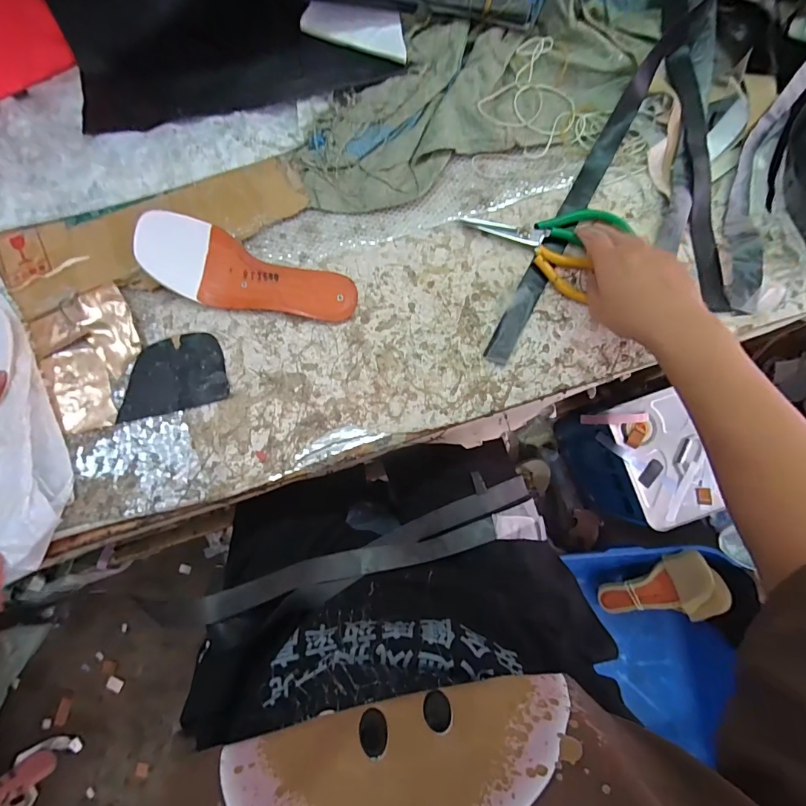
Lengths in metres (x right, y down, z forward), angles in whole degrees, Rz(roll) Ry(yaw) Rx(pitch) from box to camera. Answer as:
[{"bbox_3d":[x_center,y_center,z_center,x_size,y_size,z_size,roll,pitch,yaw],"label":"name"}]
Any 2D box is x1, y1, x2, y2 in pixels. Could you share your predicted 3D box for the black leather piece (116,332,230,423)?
[{"bbox_3d":[-0.237,-0.028,0.428,0.108,0.004,0.075,-15,82,-3],"label":"black leather piece"}]

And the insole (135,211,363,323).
[{"bbox_3d":[-0.160,-0.130,0.432,0.217,0.032,0.077,21,79,3],"label":"insole"}]

